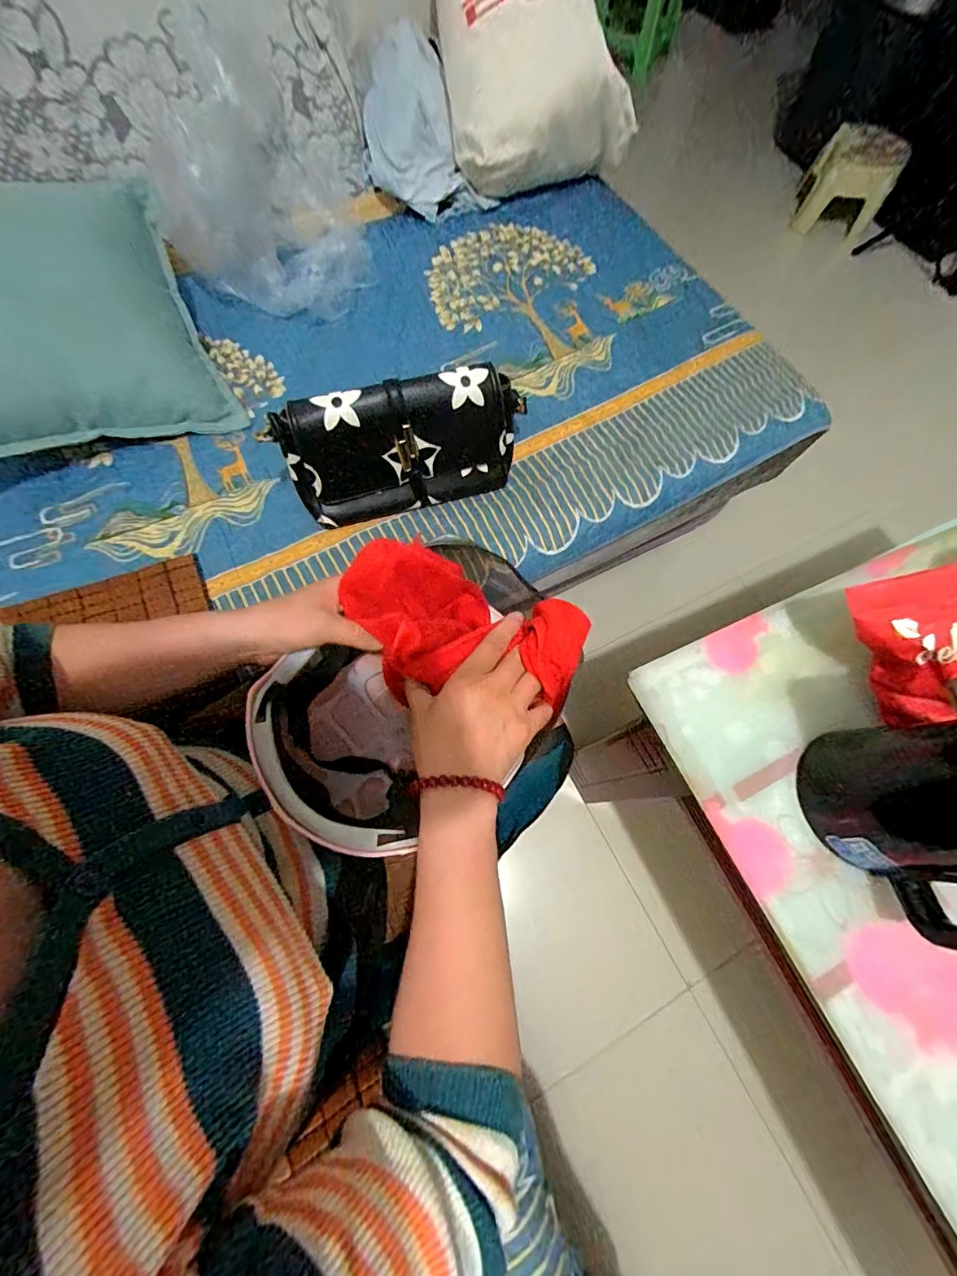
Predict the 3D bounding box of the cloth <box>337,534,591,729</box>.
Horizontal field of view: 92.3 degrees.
[{"bbox_3d":[-0.016,-0.007,0.381,0.197,0.058,0.106,18,69,8],"label":"cloth"}]

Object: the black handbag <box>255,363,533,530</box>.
[{"bbox_3d":[-0.091,-0.231,0.568,0.282,0.150,0.069,-13,70,-7],"label":"black handbag"}]

